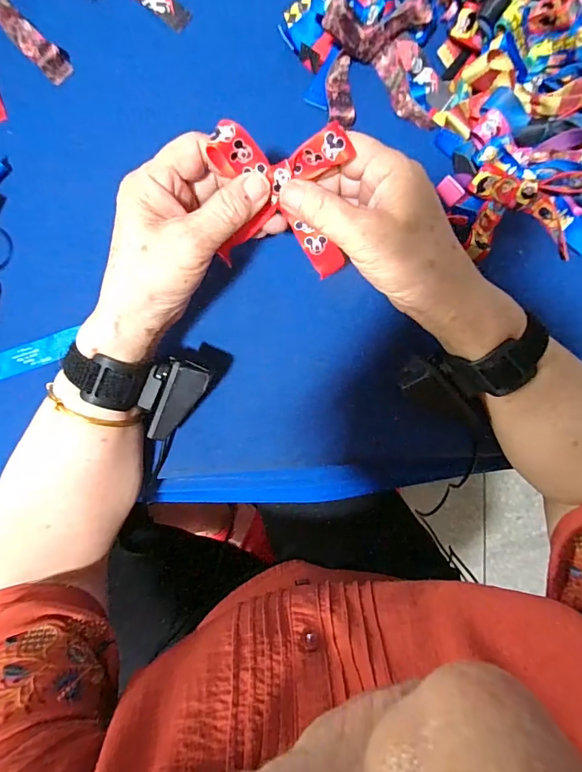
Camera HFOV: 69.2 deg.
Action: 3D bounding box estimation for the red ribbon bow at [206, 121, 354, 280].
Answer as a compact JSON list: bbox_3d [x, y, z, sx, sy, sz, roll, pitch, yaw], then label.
[{"bbox_3d":[-0.005,-0.118,0.277,0.085,0.065,0.074,4,95,-2],"label":"red ribbon bow"}]

